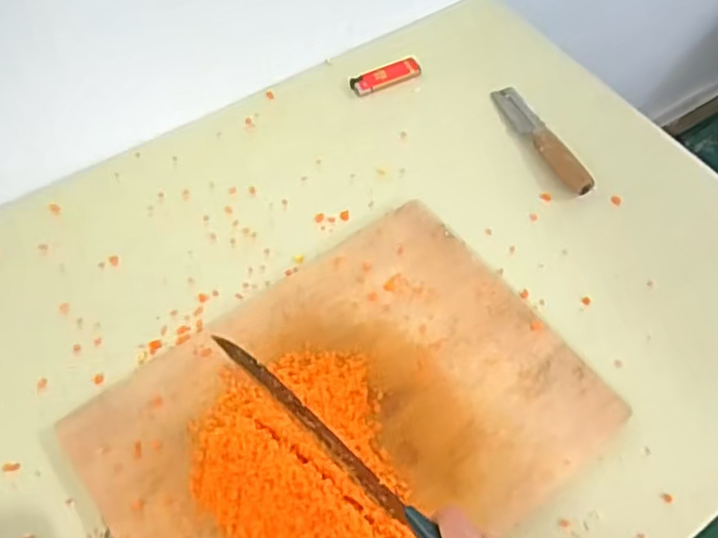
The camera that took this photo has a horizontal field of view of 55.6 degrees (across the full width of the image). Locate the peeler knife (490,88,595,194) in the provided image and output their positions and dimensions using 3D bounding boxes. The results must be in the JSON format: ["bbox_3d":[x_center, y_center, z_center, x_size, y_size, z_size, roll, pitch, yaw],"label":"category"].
[{"bbox_3d":[0.190,-0.139,0.711,0.025,0.021,0.159,-20,61,-15],"label":"peeler knife"}]

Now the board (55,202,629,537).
[{"bbox_3d":[-0.010,0.127,0.543,0.389,0.019,0.270,-34,65,-21],"label":"board"}]

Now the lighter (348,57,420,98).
[{"bbox_3d":[0.030,-0.215,0.758,0.083,0.009,0.027,-23,61,-16],"label":"lighter"}]

